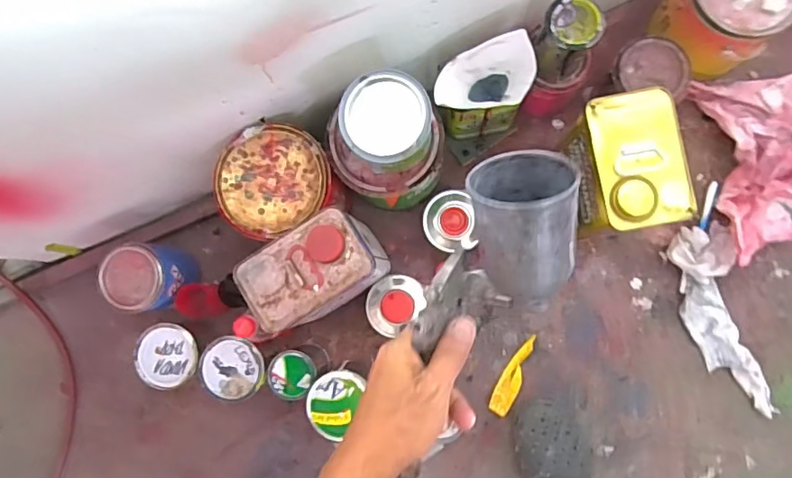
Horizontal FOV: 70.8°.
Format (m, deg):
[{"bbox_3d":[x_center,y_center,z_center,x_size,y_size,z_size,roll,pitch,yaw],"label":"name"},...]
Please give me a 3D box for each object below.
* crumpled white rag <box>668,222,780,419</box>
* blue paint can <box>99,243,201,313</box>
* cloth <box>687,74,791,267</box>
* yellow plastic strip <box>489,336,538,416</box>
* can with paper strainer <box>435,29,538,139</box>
[{"bbox_3d":[0.515,0.132,0.879,0.100,0.050,0.310,-15,85,5],"label":"crumpled white rag"},{"bbox_3d":[-0.399,0.060,0.915,0.113,0.118,0.109,6,87,6],"label":"blue paint can"},{"bbox_3d":[0.586,-0.120,0.873,0.192,0.102,0.294,-5,71,-2],"label":"cloth"},{"bbox_3d":[0.195,0.224,0.917,0.035,0.014,0.138,27,90,7],"label":"yellow plastic strip"},{"bbox_3d":[0.131,-0.222,0.850,0.134,0.187,0.095,-4,86,6],"label":"can with paper strainer"}]

